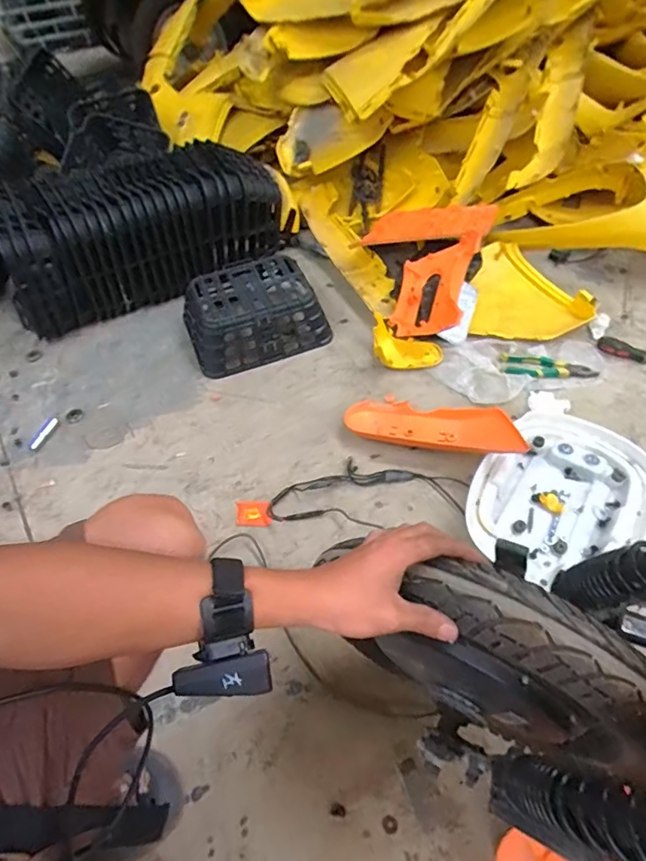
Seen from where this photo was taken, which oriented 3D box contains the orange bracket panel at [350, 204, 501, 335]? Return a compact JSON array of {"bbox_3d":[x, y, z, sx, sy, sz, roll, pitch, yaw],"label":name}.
[{"bbox_3d":[0.230,-0.440,1.278,0.321,0.143,0.495,16,54,17],"label":"orange bracket panel"}]

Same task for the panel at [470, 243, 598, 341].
[{"bbox_3d":[0.501,-0.335,1.251,0.275,0.057,0.286,4,51,8],"label":"panel"}]

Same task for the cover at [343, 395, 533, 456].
[{"bbox_3d":[0.213,-0.013,1.002,0.326,0.026,0.121,8,52,11],"label":"cover"}]

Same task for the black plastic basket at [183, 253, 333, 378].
[{"bbox_3d":[-0.167,-0.273,1.197,0.304,0.123,0.231,-23,53,-14],"label":"black plastic basket"}]

